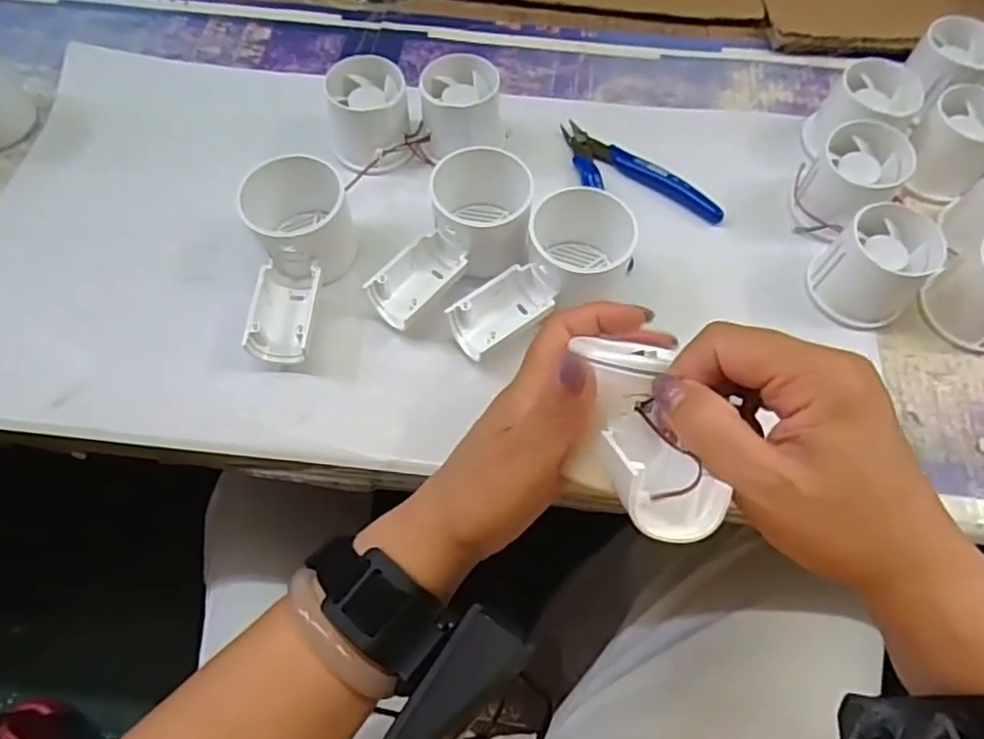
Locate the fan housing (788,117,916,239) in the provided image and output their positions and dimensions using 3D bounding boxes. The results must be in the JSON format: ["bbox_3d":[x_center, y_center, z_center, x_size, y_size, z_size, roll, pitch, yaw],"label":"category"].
[{"bbox_3d":[0.220,-0.116,0.405,0.053,0.054,0.051,-39,70,-19],"label":"fan housing"}]

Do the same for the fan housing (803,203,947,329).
[{"bbox_3d":[0.225,-0.060,0.382,0.055,0.048,0.055,-39,70,-19],"label":"fan housing"}]

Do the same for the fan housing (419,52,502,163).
[{"bbox_3d":[-0.020,-0.170,0.436,0.052,0.048,0.060,1,63,-1],"label":"fan housing"}]

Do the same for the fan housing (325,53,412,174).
[{"bbox_3d":[-0.081,-0.166,0.435,0.050,0.051,0.061,-3,63,-3],"label":"fan housing"}]

